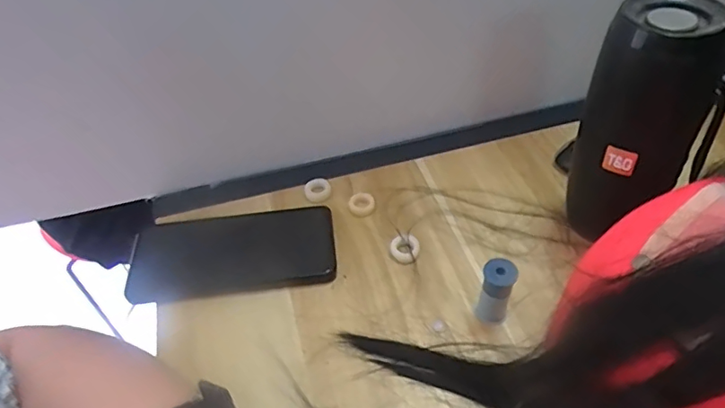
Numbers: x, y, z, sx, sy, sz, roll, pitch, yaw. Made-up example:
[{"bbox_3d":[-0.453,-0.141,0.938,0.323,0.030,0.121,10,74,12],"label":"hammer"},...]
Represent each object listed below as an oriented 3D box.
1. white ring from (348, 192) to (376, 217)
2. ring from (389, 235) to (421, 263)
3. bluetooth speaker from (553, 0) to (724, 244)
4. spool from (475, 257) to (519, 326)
[{"bbox_3d":[-0.001,-0.001,0.443,0.023,0.007,0.022,-2,47,2],"label":"white ring"},{"bbox_3d":[0.034,0.035,0.407,0.023,0.004,0.024,-2,47,2],"label":"ring"},{"bbox_3d":[0.187,-0.043,0.357,0.056,0.184,0.070,-24,50,-17],"label":"bluetooth speaker"},{"bbox_3d":[0.092,0.060,0.355,0.021,0.051,0.020,-2,47,2],"label":"spool"}]

